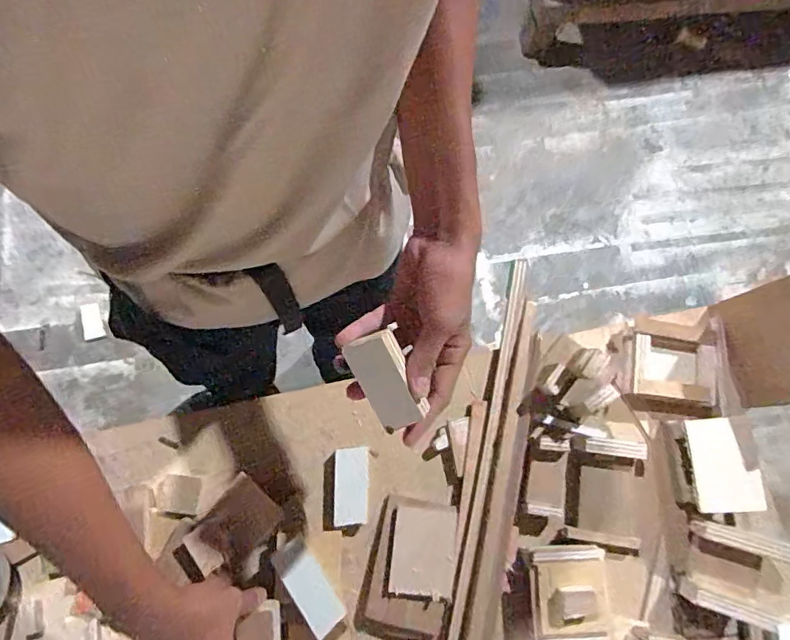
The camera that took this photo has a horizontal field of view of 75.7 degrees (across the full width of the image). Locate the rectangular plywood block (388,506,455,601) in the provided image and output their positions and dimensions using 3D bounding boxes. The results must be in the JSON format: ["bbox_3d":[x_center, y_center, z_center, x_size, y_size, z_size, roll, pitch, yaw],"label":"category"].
[{"bbox_3d":[0.031,0.253,0.558,0.067,0.015,0.085,6,76,-1],"label":"rectangular plywood block"}]

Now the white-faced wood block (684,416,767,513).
[{"bbox_3d":[0.353,0.154,0.544,0.068,0.019,0.095,-2,76,-3],"label":"white-faced wood block"}]

